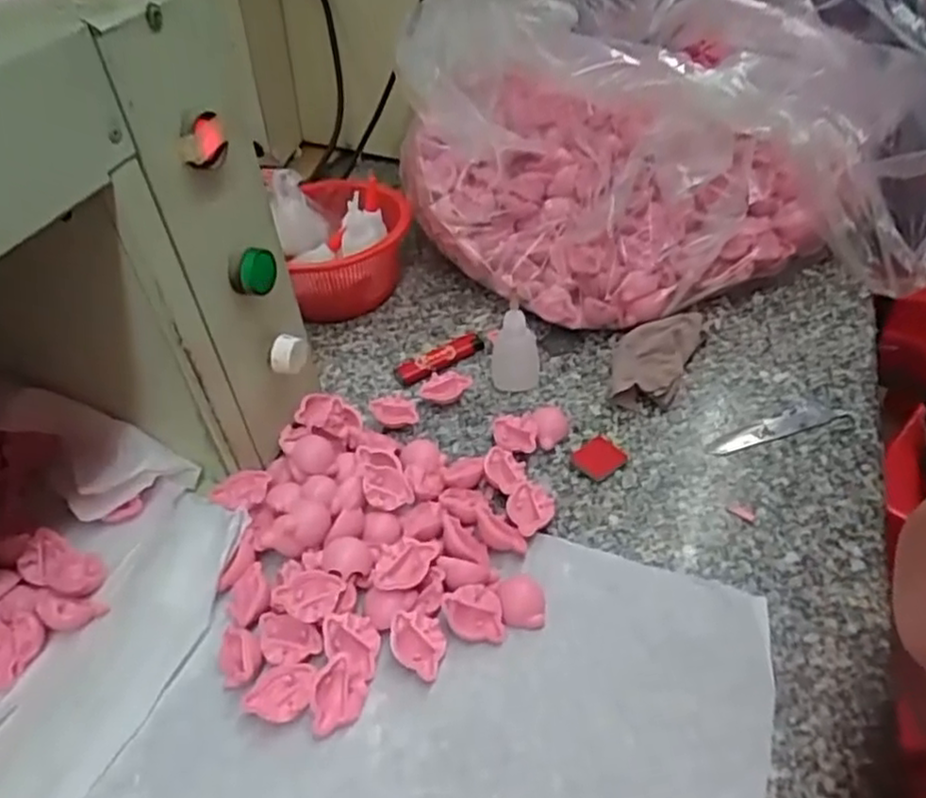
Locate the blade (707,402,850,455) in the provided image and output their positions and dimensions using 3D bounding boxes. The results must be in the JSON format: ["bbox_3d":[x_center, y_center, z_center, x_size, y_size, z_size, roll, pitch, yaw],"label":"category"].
[{"bbox_3d":[0.216,0.019,0.491,0.102,0.008,0.022,-12,44,-13],"label":"blade"}]

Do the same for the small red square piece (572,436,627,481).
[{"bbox_3d":[0.091,0.038,0.475,0.032,0.004,0.032,-26,49,-25],"label":"small red square piece"}]

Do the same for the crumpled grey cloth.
[{"bbox_3d":[0.144,-0.032,0.532,0.049,0.032,0.095,20,48,24],"label":"crumpled grey cloth"}]

